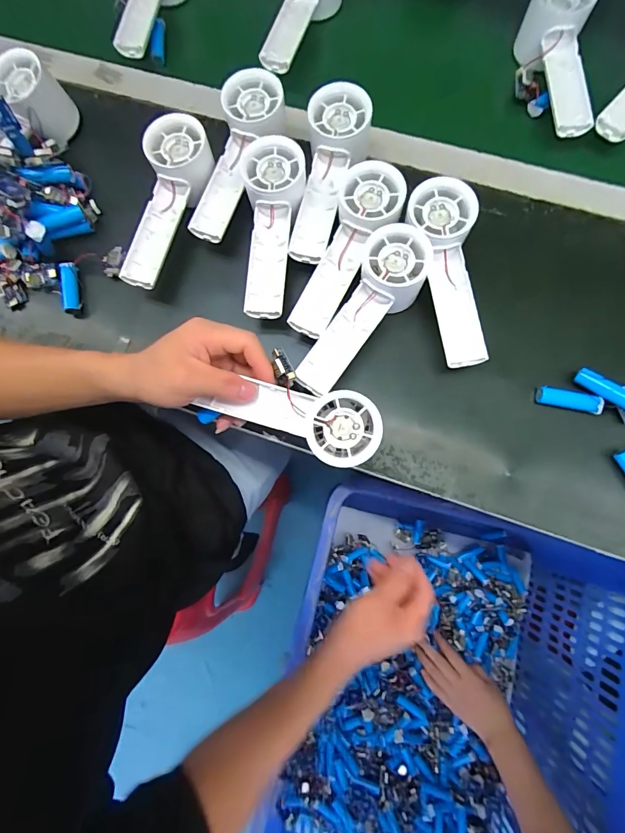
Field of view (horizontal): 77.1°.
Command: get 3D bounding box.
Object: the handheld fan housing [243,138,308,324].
[{"bbox_3d":[-0.039,-0.171,0.362,0.055,0.031,0.159,5,93,2],"label":"handheld fan housing"}]

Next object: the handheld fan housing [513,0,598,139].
[{"bbox_3d":[0.242,-0.350,0.382,0.059,0.053,0.153,1,80,4],"label":"handheld fan housing"}]

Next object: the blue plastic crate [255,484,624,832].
[{"bbox_3d":[0.181,0.443,0.581,0.411,0.297,0.588,17,82,6],"label":"blue plastic crate"}]

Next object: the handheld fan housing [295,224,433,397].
[{"bbox_3d":[0.044,-0.092,0.353,0.059,0.052,0.160,38,99,7],"label":"handheld fan housing"}]

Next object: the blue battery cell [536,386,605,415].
[{"bbox_3d":[0.224,-0.014,0.342,0.049,0.015,0.014,15,82,6],"label":"blue battery cell"}]

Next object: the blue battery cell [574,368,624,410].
[{"bbox_3d":[0.252,-0.023,0.335,0.014,0.011,0.050,-45,61,-7],"label":"blue battery cell"}]

